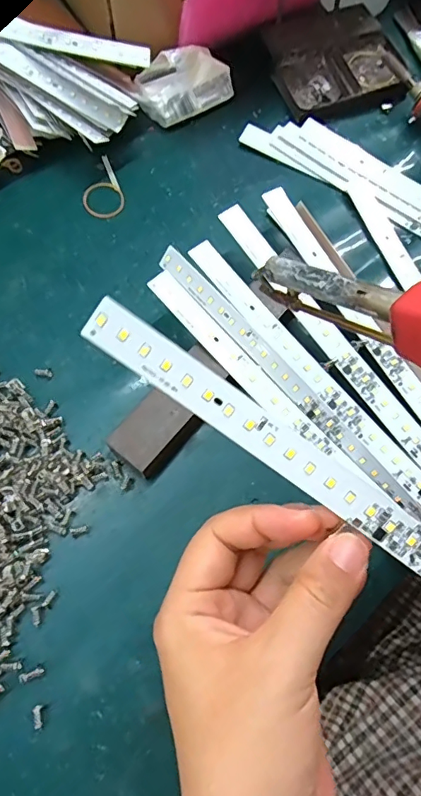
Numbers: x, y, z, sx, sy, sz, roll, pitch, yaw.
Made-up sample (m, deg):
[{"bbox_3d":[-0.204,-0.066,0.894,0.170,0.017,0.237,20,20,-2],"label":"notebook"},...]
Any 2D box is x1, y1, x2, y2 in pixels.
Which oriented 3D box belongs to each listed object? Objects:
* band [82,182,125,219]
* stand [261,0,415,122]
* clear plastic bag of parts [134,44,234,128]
[{"bbox_3d":[-0.086,-0.160,0.394,0.032,0.004,0.037,-29,70,-11],"label":"band"},{"bbox_3d":[0.111,-0.311,0.421,0.113,0.066,0.107,-16,70,-8],"label":"stand"},{"bbox_3d":[-0.026,-0.272,0.426,0.077,0.037,0.047,-35,73,-14],"label":"clear plastic bag of parts"}]

